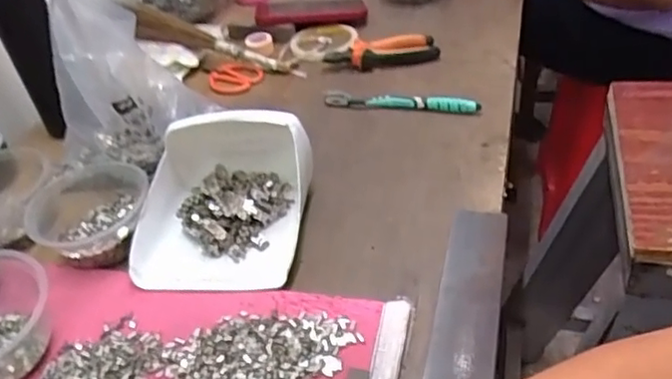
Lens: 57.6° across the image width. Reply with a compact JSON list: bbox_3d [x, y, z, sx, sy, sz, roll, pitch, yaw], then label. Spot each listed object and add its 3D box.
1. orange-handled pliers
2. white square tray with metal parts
[{"bbox_3d":[0.062,-0.186,0.828,0.149,0.034,0.046,-6,39,2],"label":"orange-handled pliers"},{"bbox_3d":[-0.107,0.000,0.576,0.161,0.085,0.182,-1,39,7],"label":"white square tray with metal parts"}]

